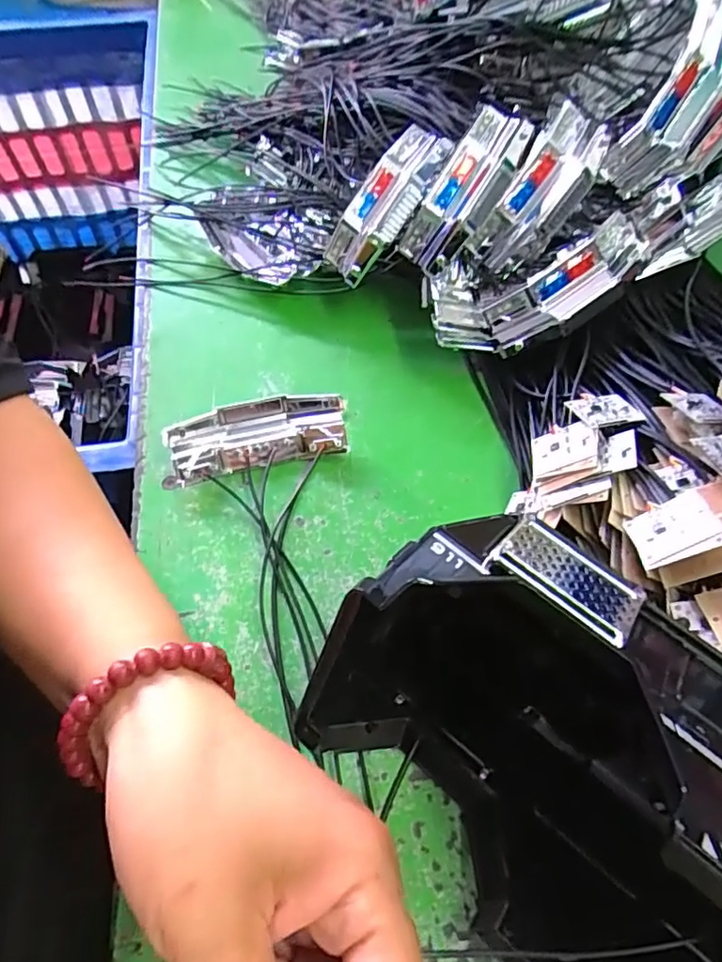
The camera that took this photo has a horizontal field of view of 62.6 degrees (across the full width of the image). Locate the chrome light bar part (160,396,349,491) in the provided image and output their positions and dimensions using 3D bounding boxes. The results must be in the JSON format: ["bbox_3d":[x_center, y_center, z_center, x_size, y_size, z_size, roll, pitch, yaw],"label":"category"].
[{"bbox_3d":[-0.060,-0.026,0.336,0.101,0.024,0.038,-11,59,-7],"label":"chrome light bar part"}]

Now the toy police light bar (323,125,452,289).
[{"bbox_3d":[0.014,-0.167,0.363,0.040,0.096,0.022,50,24,25],"label":"toy police light bar"}]

